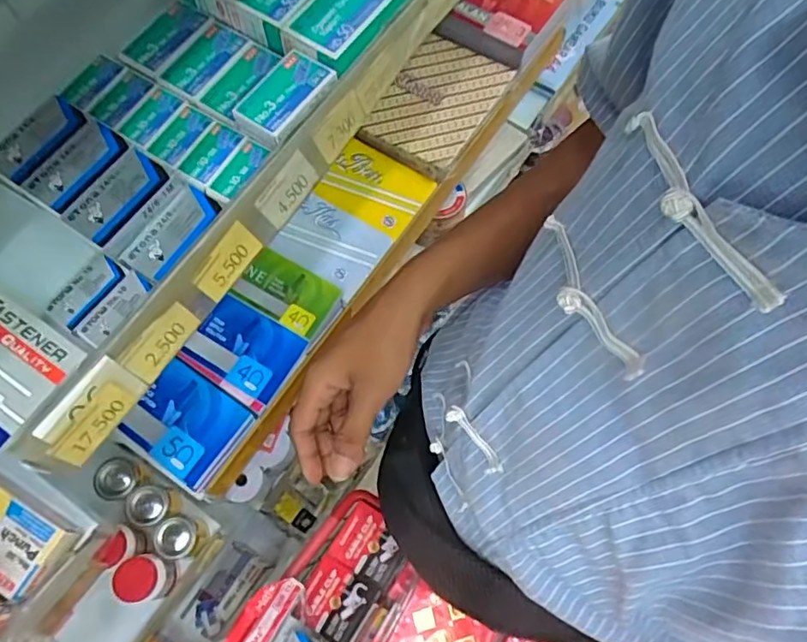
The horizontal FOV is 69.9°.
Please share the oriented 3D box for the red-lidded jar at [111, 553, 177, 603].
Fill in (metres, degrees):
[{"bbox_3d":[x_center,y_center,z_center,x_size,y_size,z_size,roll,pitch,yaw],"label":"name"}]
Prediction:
[{"bbox_3d":[-0.337,0.337,0.759,0.060,0.063,0.056,0,69,0],"label":"red-lidded jar"}]

